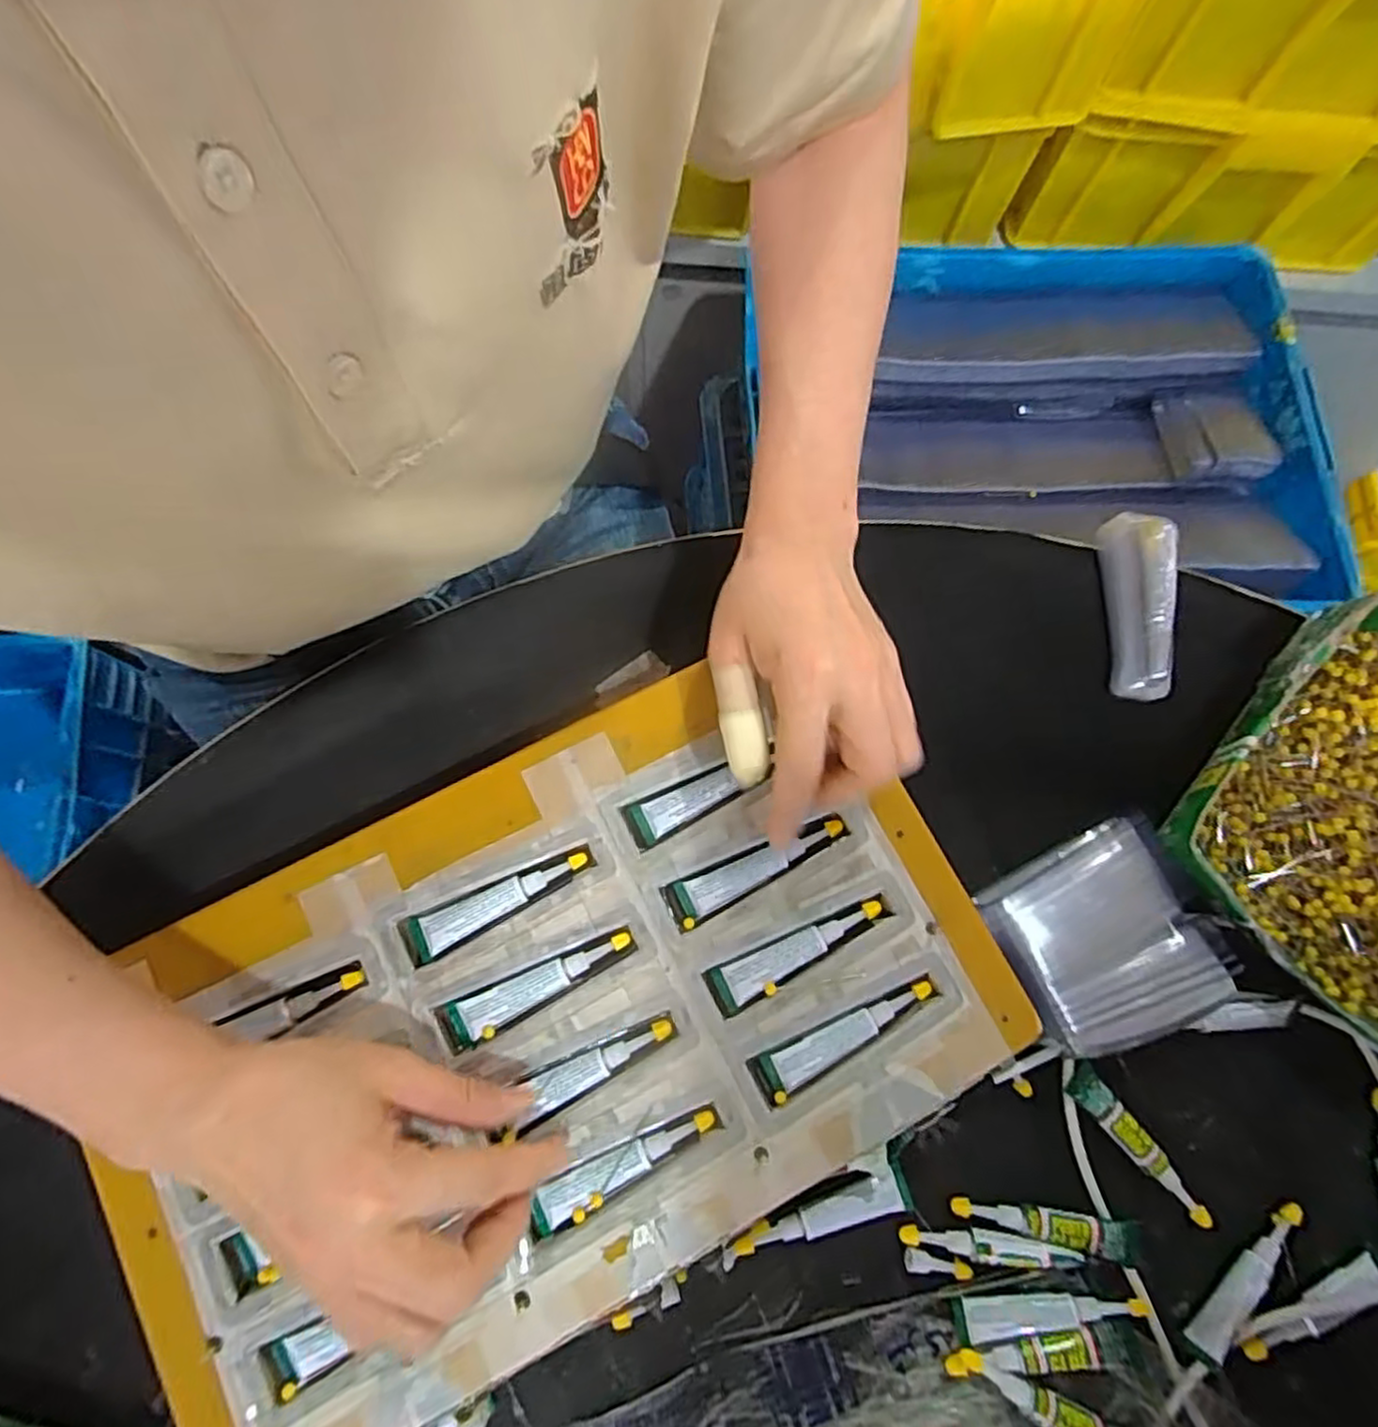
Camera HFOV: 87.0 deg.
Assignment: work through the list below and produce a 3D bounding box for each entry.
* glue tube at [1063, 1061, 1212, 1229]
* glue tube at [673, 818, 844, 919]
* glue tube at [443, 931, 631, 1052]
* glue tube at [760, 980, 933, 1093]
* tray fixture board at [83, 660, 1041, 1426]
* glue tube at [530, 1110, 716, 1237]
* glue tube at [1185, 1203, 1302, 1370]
[{"bbox_3d":[0.218,0.211,0.353,0.016,0.008,0.087,-37,81,-11],"label":"glue tube"},{"bbox_3d":[0.035,0.072,0.341,0.084,0.008,0.017,-20,79,-8],"label":"glue tube"},{"bbox_3d":[-0.067,0.121,0.328,0.085,0.007,0.019,-27,80,-9],"label":"glue tube"},{"bbox_3d":[0.074,0.146,0.331,0.084,0.005,0.016,-22,79,-8],"label":"glue tube"},{"bbox_3d":[-0.060,0.138,0.323,0.375,0.036,0.224,-27,73,-11],"label":"tray fixture board"},{"bbox_3d":[-0.028,0.197,0.315,0.084,0.009,0.018,-23,79,-8],"label":"glue tube"},{"bbox_3d":[0.264,0.265,0.341,0.083,0.007,0.016,-42,83,-11],"label":"glue tube"}]

